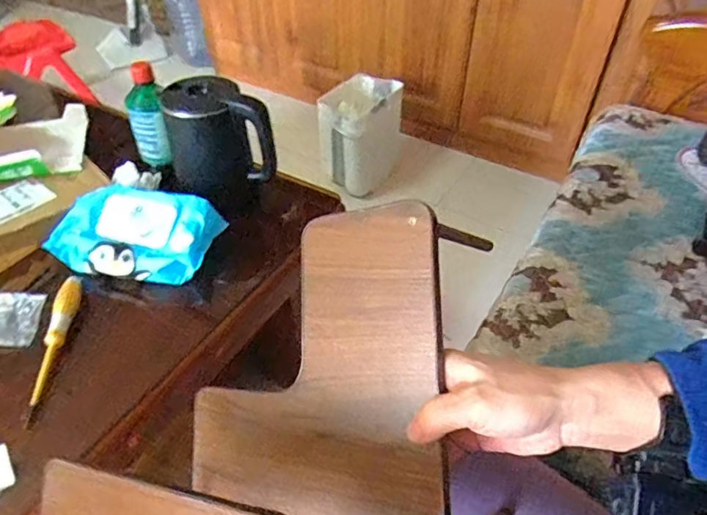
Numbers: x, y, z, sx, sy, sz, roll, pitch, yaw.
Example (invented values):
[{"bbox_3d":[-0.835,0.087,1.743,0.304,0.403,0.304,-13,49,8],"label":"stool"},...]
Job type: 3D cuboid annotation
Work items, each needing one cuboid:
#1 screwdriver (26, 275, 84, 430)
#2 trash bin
[{"bbox_3d":[-0.351,0.098,0.618,0.026,0.026,0.203,-6,44,-6],"label":"screwdriver"},{"bbox_3d":[0.023,-0.365,1.564,0.225,0.272,0.260,6,44,6],"label":"trash bin"}]

